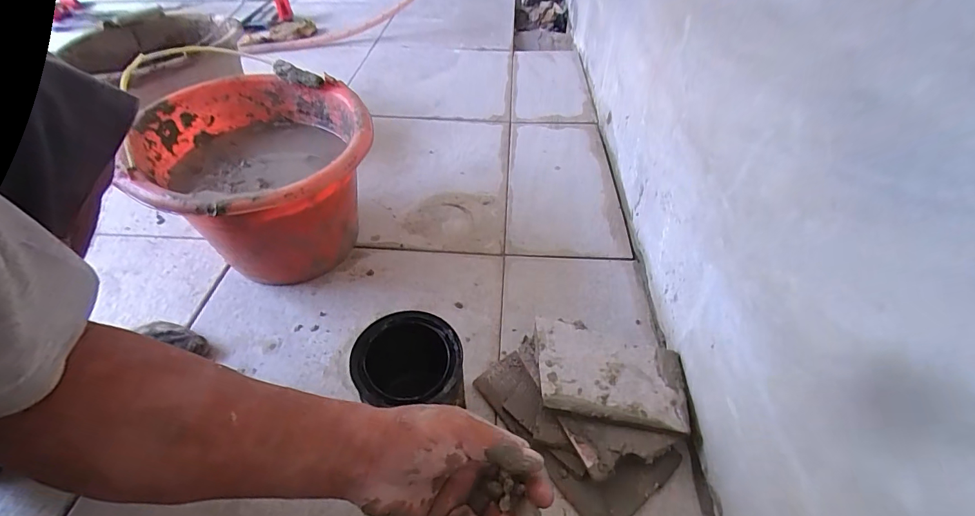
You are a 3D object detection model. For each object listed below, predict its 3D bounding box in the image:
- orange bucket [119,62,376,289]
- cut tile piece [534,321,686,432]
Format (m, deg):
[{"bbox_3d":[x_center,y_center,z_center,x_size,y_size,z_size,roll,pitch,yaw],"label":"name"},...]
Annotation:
[{"bbox_3d":[-0.284,-0.095,0.573,0.250,0.206,0.295,-16,49,-16],"label":"orange bucket"},{"bbox_3d":[0.129,0.121,0.446,0.154,0.011,0.106,7,47,6],"label":"cut tile piece"}]

